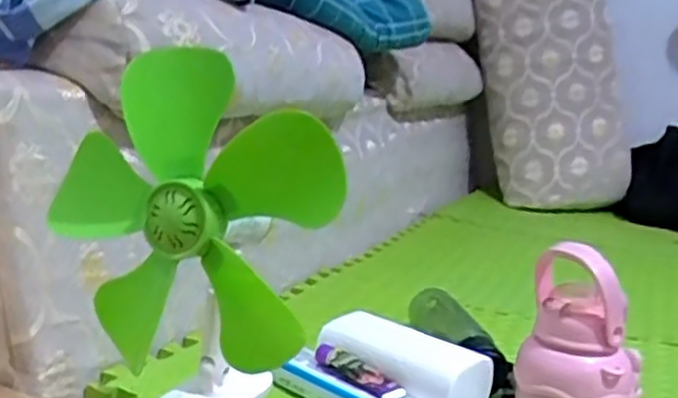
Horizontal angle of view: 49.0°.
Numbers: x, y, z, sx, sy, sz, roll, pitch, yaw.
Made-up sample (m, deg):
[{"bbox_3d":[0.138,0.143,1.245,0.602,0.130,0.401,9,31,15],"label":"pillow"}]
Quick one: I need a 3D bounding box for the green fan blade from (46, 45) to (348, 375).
[{"bbox_3d":[-0.116,0.006,0.554,0.226,0.222,0.058,10,12,22],"label":"green fan blade"}]

